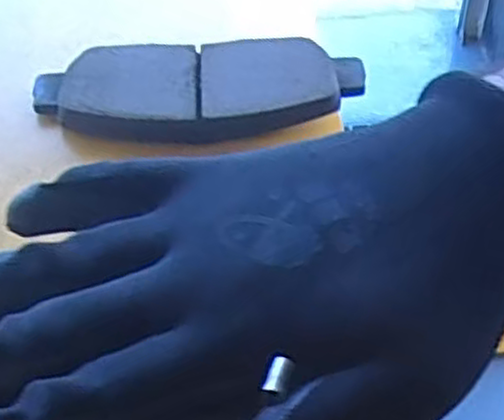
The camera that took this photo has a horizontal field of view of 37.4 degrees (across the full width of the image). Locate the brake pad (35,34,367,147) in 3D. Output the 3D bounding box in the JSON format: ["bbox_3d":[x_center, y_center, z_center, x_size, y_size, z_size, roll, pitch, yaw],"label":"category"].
[{"bbox_3d":[-0.023,-0.054,0.327,0.141,0.012,0.057,-4,47,-1],"label":"brake pad"}]

